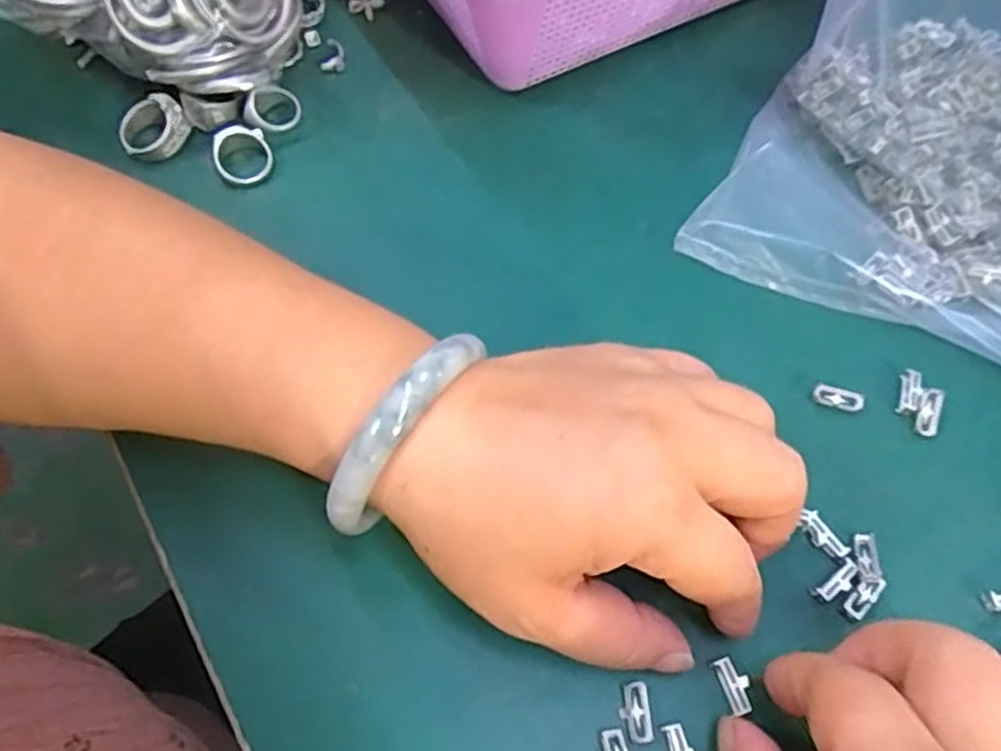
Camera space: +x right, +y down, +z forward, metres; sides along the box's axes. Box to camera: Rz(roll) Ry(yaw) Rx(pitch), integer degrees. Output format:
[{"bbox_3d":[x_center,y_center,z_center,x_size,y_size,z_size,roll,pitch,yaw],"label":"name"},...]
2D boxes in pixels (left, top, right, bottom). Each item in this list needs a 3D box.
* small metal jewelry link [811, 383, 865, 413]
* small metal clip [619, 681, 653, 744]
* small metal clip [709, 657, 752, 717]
[{"bbox_3d":[0.122,0.008,0.278,0.018,0.006,0.008,14,64,8],"label":"small metal jewelry link"},{"bbox_3d":[0.040,0.099,0.226,0.009,0.004,0.016,-5,63,-1],"label":"small metal clip"},{"bbox_3d":[0.070,0.092,0.230,0.008,0.004,0.016,-21,65,-9],"label":"small metal clip"}]

